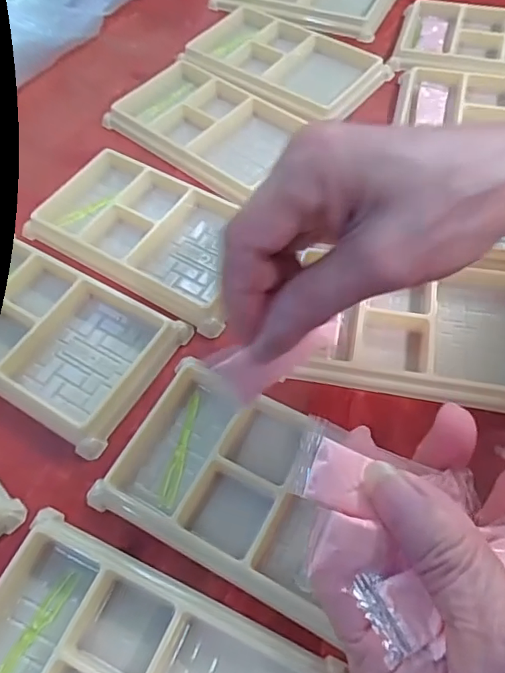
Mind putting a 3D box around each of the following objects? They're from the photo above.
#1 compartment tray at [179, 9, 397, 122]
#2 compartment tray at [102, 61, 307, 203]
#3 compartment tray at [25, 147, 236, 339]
[{"bbox_3d":[0.020,-0.195,0.381,0.135,0.011,0.076,31,65,20],"label":"compartment tray"},{"bbox_3d":[-0.031,-0.139,0.352,0.125,0.011,0.075,34,66,21],"label":"compartment tray"},{"bbox_3d":[-0.060,-0.061,0.308,0.135,0.011,0.073,28,64,18],"label":"compartment tray"}]

